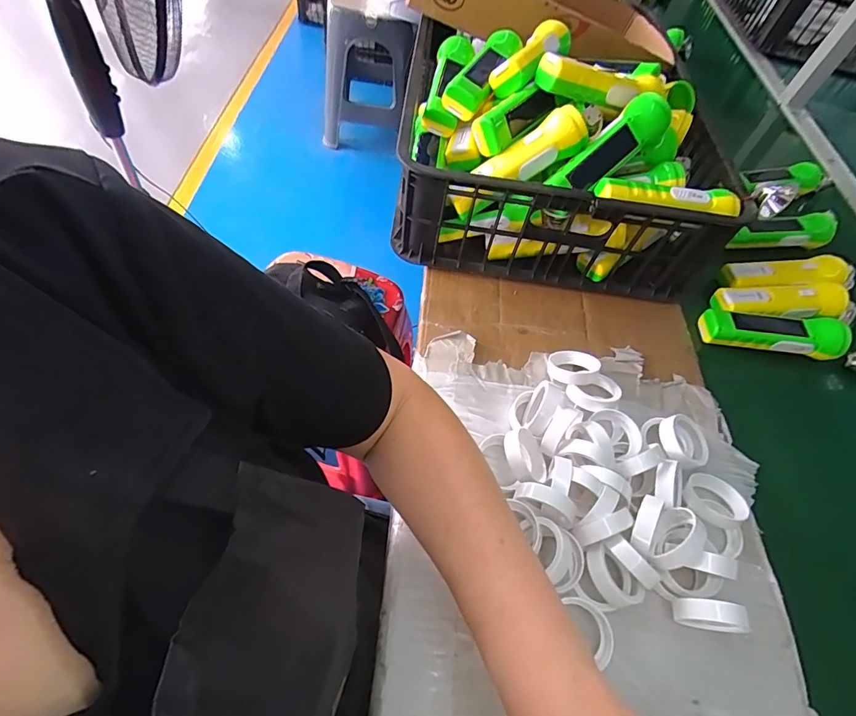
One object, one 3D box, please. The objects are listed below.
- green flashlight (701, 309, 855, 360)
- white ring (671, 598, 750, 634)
[{"bbox_3d":[0.411,-0.032,0.536,0.150,0.033,0.045,11,57,5],"label":"green flashlight"},{"bbox_3d":[0.224,0.206,0.357,0.056,0.055,0.014,12,57,5],"label":"white ring"}]

